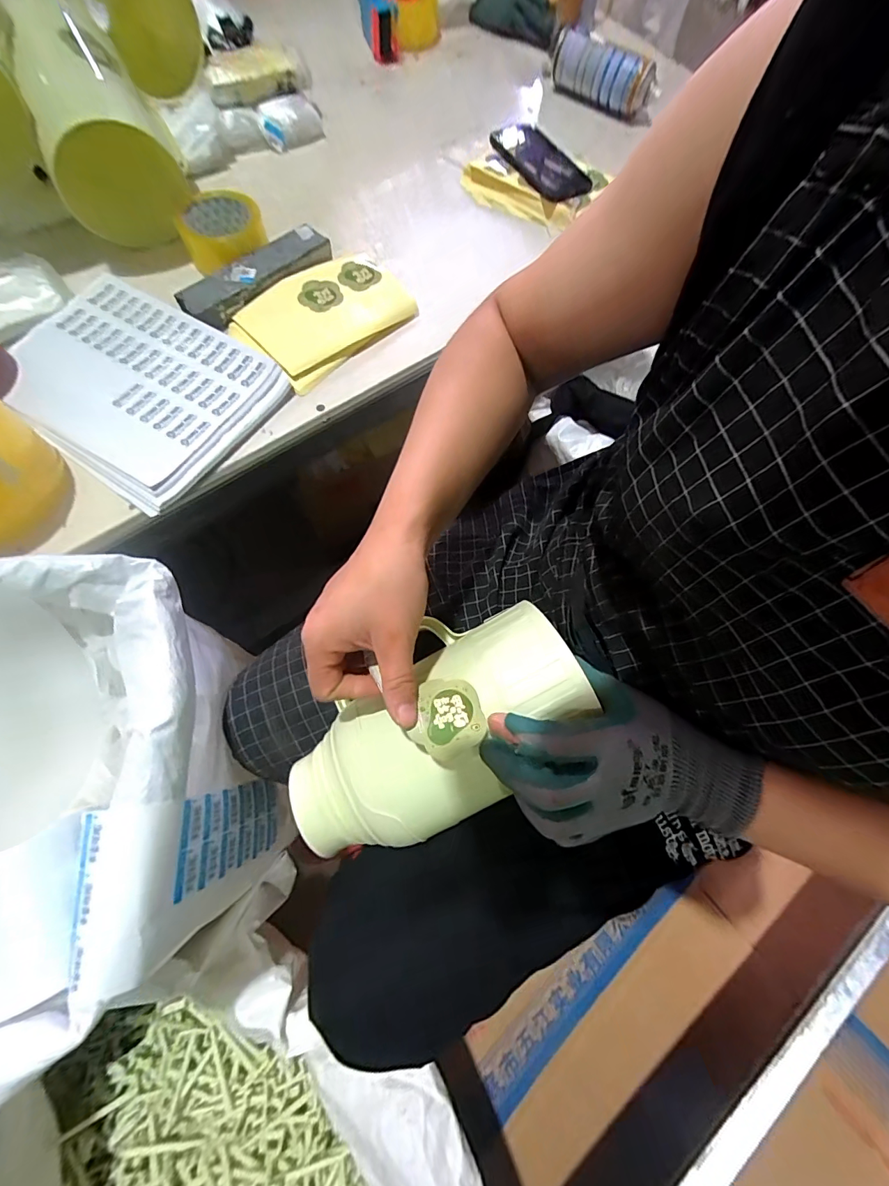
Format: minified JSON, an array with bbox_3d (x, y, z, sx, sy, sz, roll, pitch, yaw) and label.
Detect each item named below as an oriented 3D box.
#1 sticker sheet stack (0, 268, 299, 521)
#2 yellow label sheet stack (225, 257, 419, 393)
[{"bbox_3d":[-0.354,-0.242,0.491,0.299,0.015,0.215,33,72,9],"label":"sticker sheet stack"},{"bbox_3d":[-0.144,-0.349,0.541,0.206,0.018,0.140,-43,77,-16],"label":"yellow label sheet stack"}]

